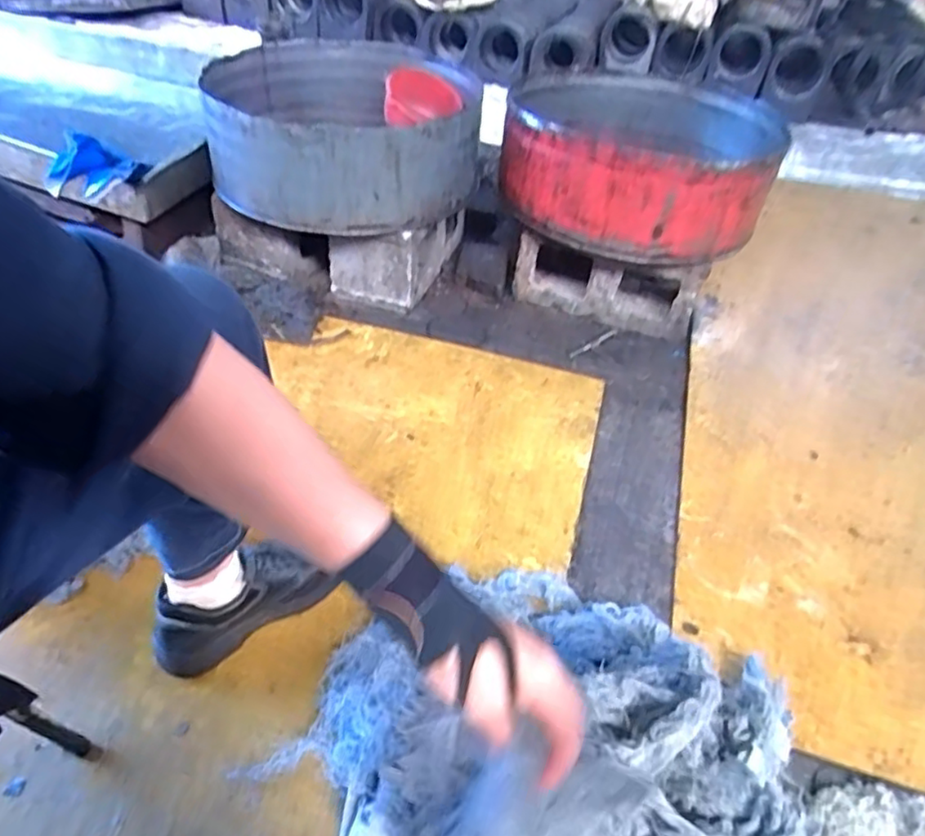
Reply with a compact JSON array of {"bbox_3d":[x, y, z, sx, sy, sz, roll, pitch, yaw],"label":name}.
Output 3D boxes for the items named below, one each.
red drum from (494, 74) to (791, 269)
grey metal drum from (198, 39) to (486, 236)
[{"bbox_3d":[0.361,-0.552,1.364,0.554,0.194,0.541,17,42,10],"label":"red drum"},{"bbox_3d":[-0.246,-0.630,1.367,0.531,0.179,0.624,1,42,-7],"label":"grey metal drum"}]

